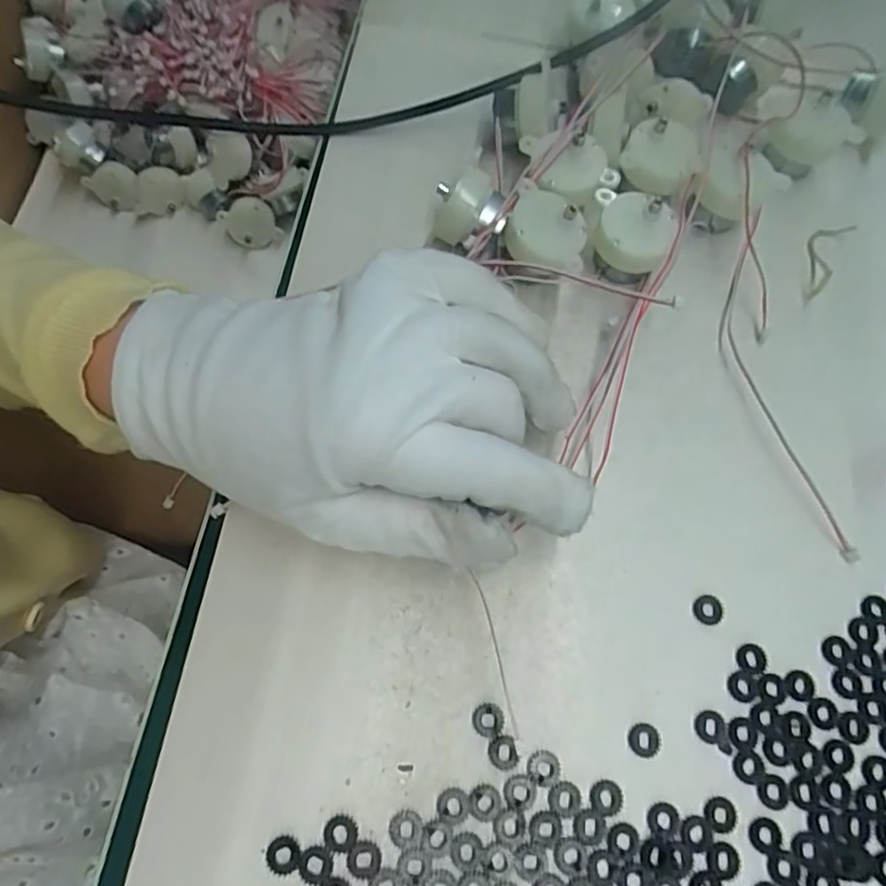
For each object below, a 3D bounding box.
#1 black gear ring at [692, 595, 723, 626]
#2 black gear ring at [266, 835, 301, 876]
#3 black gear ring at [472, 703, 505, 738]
[{"bbox_3d":[0.096,0.060,0.228,0.010,0.004,0.010,1,69,-2],"label":"black gear ring"},{"bbox_3d":[-0.049,0.126,0.192,0.010,0.004,0.011,1,69,-2],"label":"black gear ring"},{"bbox_3d":[0.015,0.093,0.211,0.011,0.004,0.010,1,69,-2],"label":"black gear ring"}]

